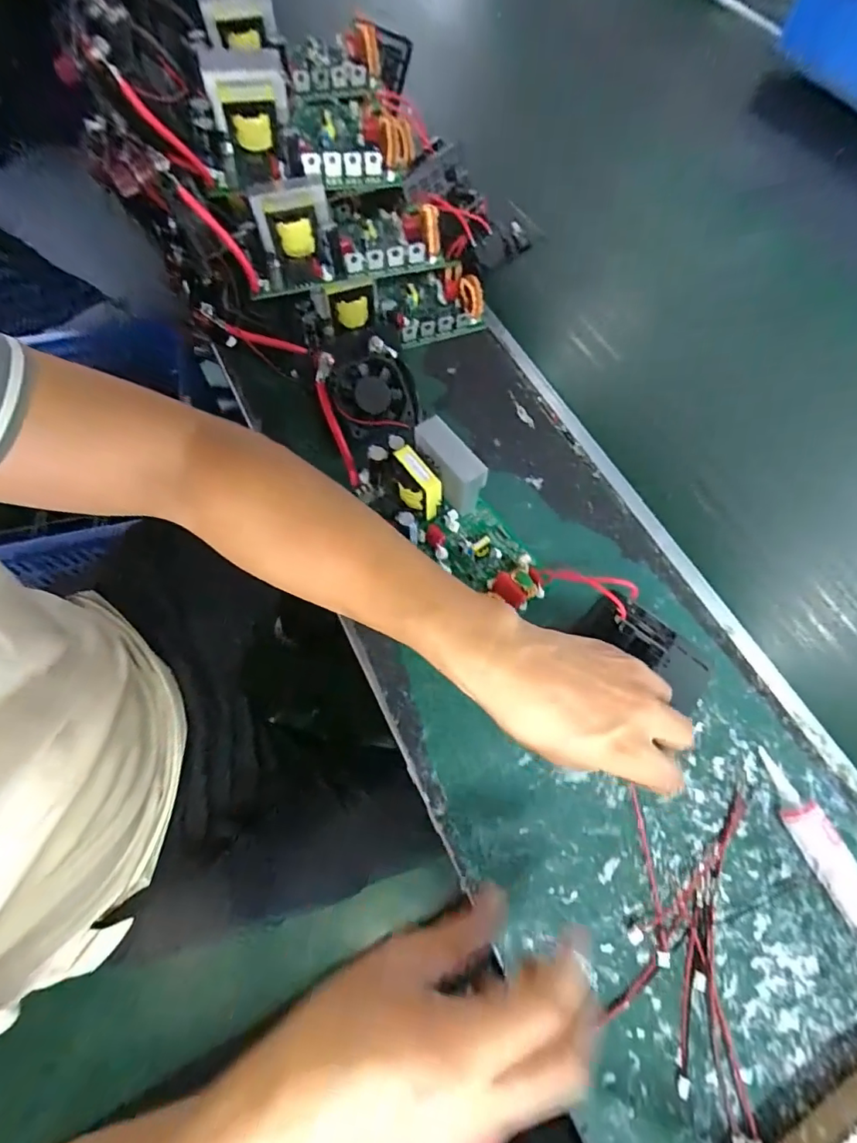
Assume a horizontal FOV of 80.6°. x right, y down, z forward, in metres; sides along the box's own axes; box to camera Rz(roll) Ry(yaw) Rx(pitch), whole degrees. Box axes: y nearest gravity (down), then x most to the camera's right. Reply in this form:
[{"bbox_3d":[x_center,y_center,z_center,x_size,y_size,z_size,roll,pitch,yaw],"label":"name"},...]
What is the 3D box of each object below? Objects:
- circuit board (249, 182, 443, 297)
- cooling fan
[{"bbox_3d":[-0.086,-0.337,0.499,0.181,0.058,0.114,-10,66,-7],"label":"circuit board"},{"bbox_3d":[-0.050,-0.162,0.446,0.069,0.017,0.087,-22,95,-8],"label":"cooling fan"}]

